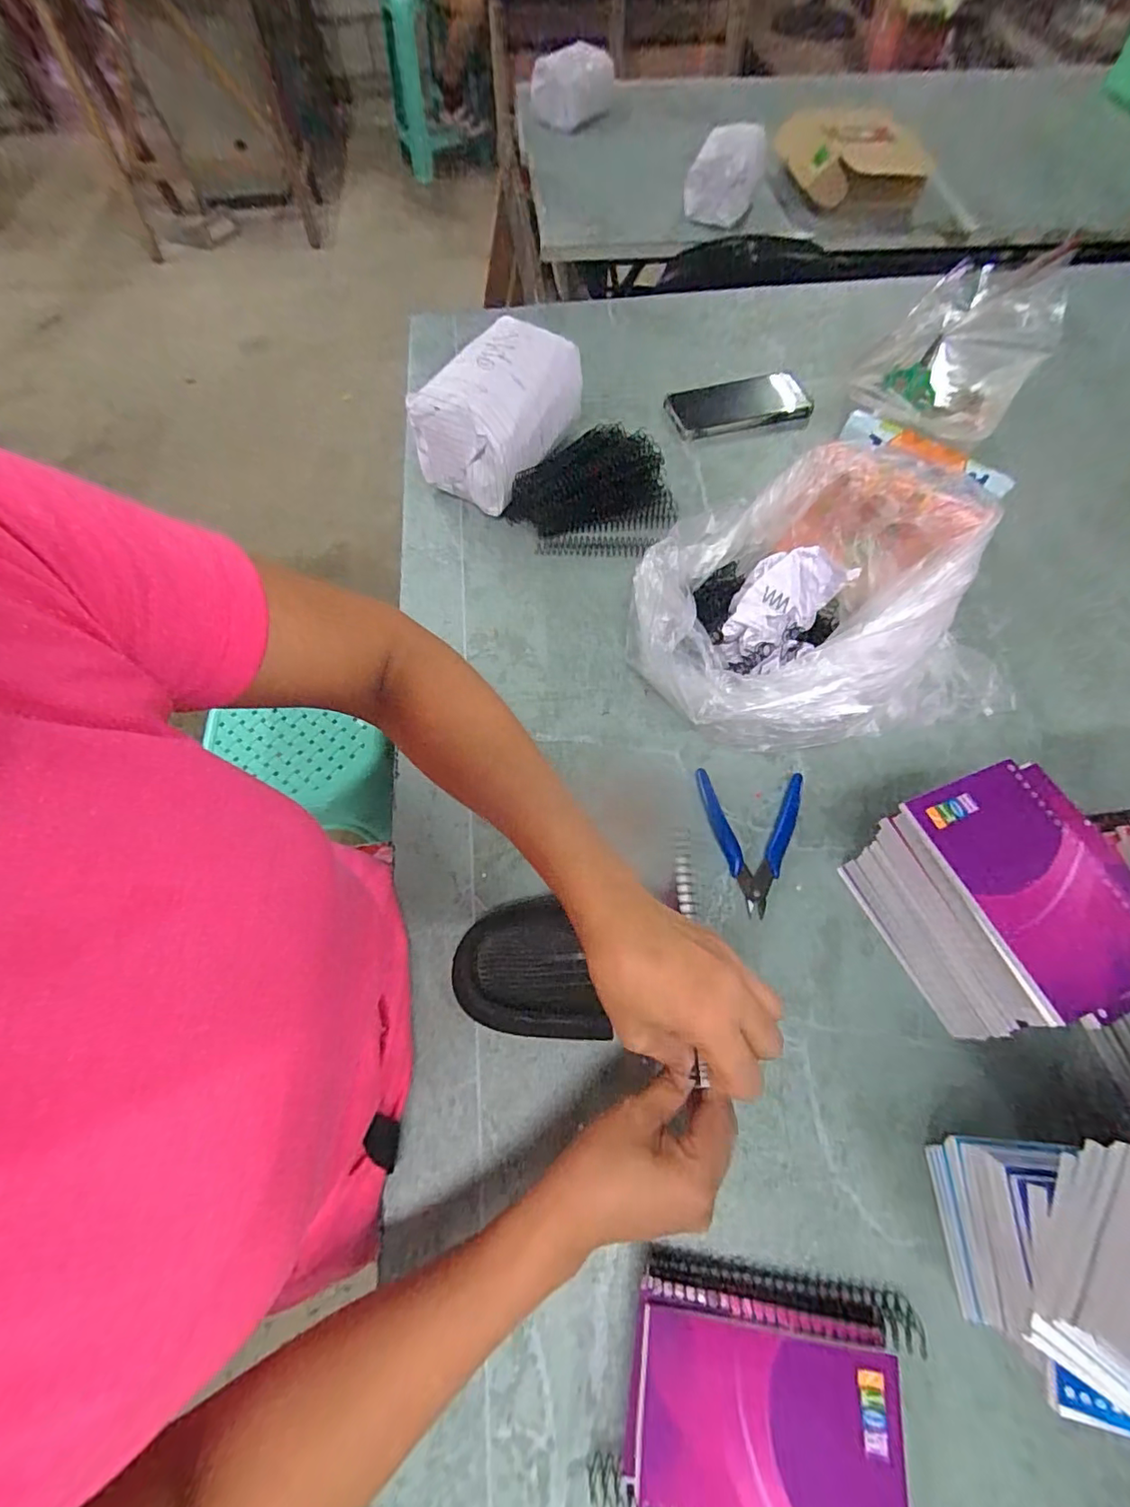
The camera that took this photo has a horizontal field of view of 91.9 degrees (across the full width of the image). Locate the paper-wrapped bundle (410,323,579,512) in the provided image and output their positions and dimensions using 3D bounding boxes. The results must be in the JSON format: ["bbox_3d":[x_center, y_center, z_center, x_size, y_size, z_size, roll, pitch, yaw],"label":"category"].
[{"bbox_3d":[-0.063,-0.363,0.594,0.126,0.107,0.177,33,68,15],"label":"paper-wrapped bundle"}]

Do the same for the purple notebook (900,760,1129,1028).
[{"bbox_3d":[0.278,0.073,0.314,0.100,0.012,0.137,-20,66,-8],"label":"purple notebook"}]

